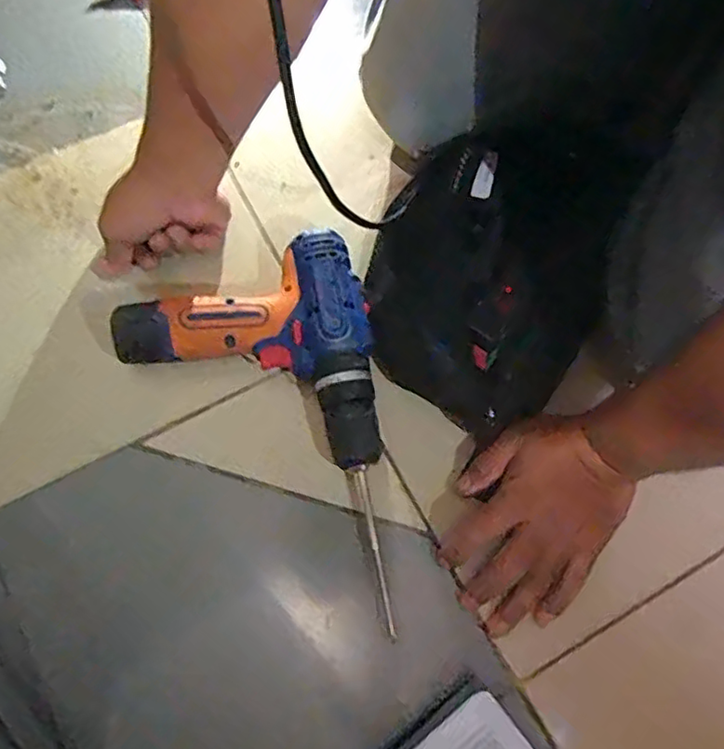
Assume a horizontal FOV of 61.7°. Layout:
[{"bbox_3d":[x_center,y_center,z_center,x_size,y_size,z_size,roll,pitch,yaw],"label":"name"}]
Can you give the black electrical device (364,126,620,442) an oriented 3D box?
[{"bbox_3d":[0.098,-0.082,0.497,0.176,0.082,0.233,13,71,1],"label":"black electrical device"}]

